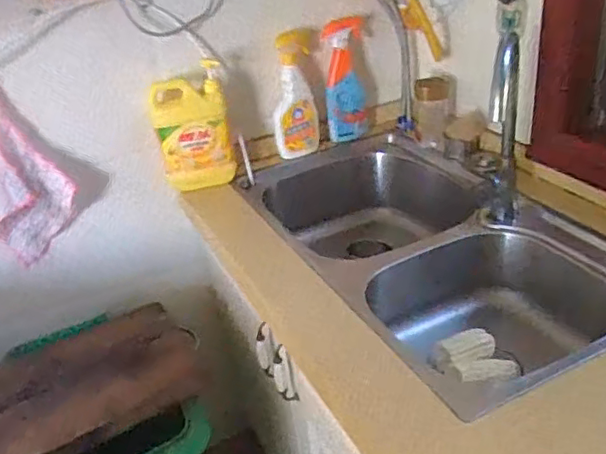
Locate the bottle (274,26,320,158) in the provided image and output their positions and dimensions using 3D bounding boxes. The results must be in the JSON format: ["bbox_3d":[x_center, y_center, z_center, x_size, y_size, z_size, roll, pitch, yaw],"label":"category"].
[{"bbox_3d":[-0.020,-0.281,1.306,0.102,0.257,0.047,-8,31,-1],"label":"bottle"}]

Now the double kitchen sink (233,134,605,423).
[{"bbox_3d":[0.227,0.055,1.103,0.432,0.169,0.754,-19,33,-19],"label":"double kitchen sink"}]

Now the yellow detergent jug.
[{"bbox_3d":[-0.218,-0.188,1.210,0.148,0.219,0.074,-16,32,-14],"label":"yellow detergent jug"}]

